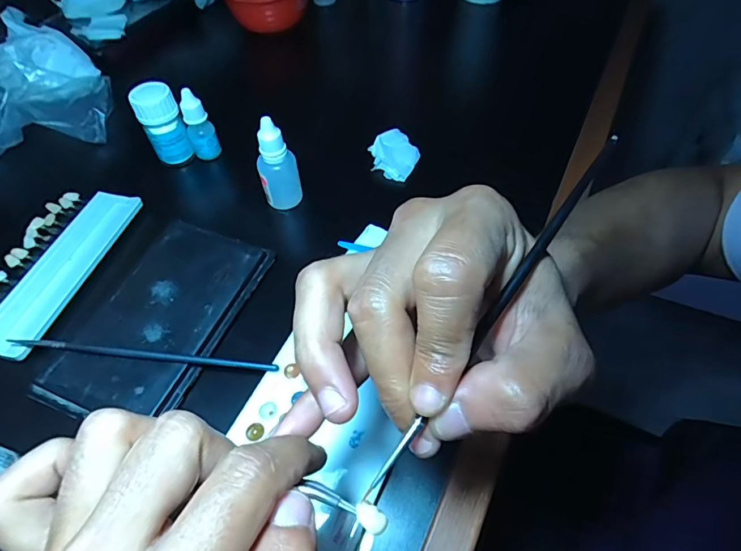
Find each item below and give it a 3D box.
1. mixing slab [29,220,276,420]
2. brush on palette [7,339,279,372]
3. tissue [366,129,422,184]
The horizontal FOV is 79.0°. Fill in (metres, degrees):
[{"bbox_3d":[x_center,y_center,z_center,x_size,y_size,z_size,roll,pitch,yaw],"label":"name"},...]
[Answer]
[{"bbox_3d":[-0.142,0.026,0.307,0.088,0.009,0.149,18,56,13],"label":"mixing slab"},{"bbox_3d":[-0.143,0.050,0.285,0.170,0.005,0.005,5,54,5],"label":"brush on palette"},{"bbox_3d":[0.021,-0.108,0.399,0.041,0.017,0.041,21,57,15],"label":"tissue"}]

